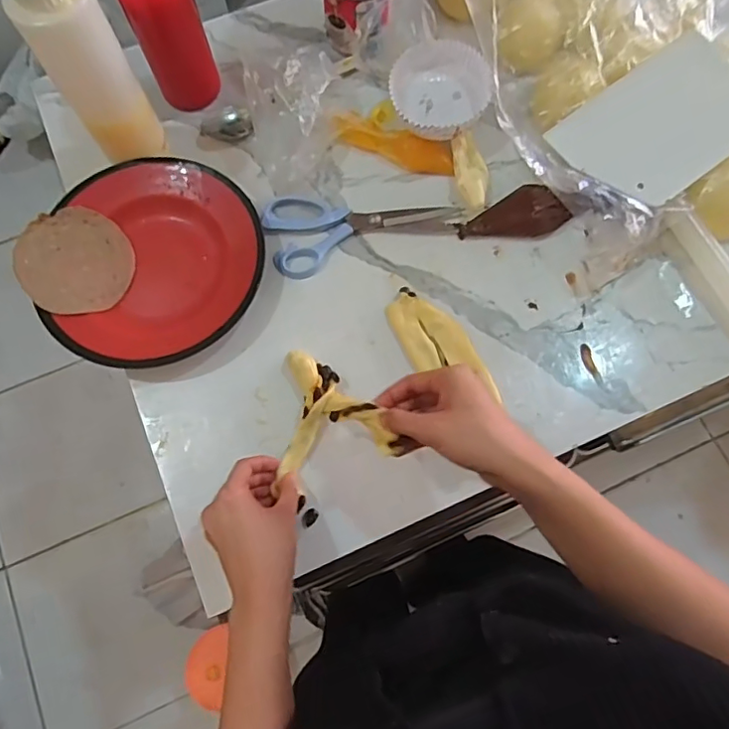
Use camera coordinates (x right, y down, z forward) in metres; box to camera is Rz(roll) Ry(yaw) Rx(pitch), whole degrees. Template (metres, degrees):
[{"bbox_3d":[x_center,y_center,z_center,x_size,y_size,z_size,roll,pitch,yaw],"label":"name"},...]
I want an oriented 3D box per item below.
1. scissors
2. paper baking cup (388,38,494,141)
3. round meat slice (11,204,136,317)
[{"bbox_3d":[-0.004,-0.125,0.552,0.193,0.012,0.079,1,73,1],"label":"scissors"},{"bbox_3d":[0.076,-0.277,0.565,0.098,0.036,0.093,0,73,0],"label":"paper baking cup"},{"bbox_3d":[-0.275,-0.099,0.533,0.099,0.007,0.101,5,76,-19],"label":"round meat slice"}]

